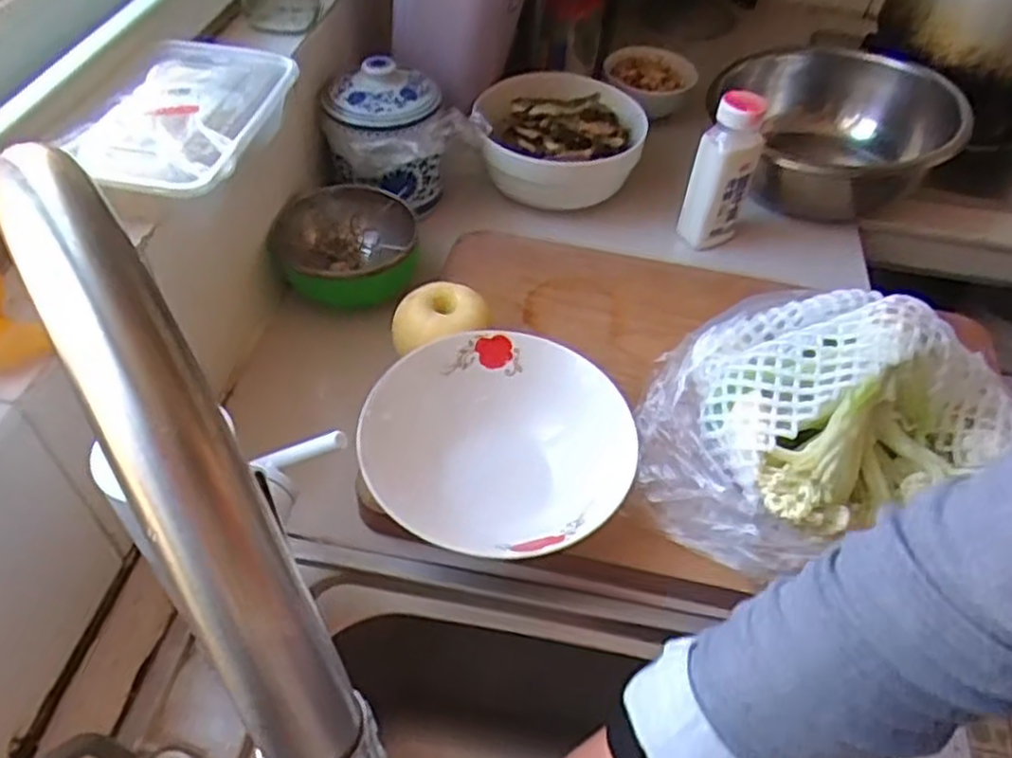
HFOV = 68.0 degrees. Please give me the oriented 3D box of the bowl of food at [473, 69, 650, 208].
[{"bbox_3d":[0.056,-0.242,0.769,0.173,0.077,0.139,-7,51,-10],"label":"bowl of food"}]

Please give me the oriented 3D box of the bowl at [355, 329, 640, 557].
[{"bbox_3d":[-0.006,0.051,0.502,0.168,0.060,0.167,2,50,-2],"label":"bowl"}]

